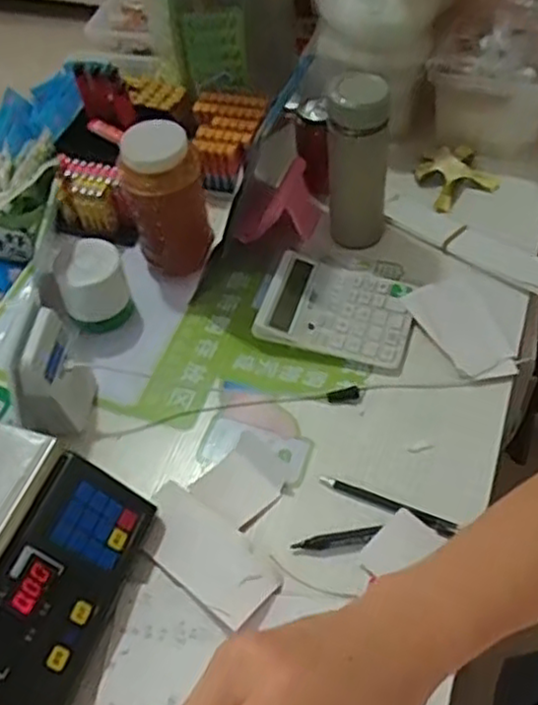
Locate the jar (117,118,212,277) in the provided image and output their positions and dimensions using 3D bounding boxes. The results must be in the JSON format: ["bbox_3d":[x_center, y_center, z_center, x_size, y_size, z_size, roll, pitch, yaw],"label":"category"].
[{"bbox_3d":[-0.112,-0.160,0.791,0.084,0.177,0.078,-3,53,4],"label":"jar"}]

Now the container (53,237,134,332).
[{"bbox_3d":[-0.197,-0.074,0.809,0.071,0.084,0.075,-3,53,4],"label":"container"}]

